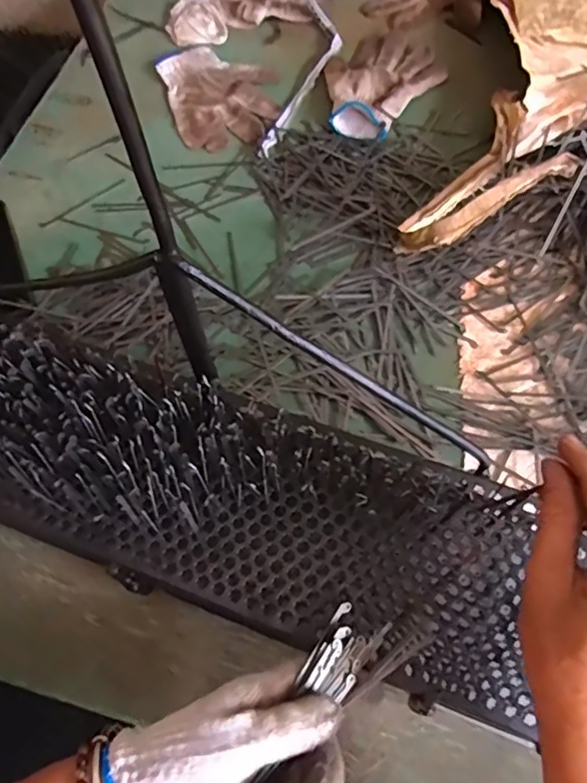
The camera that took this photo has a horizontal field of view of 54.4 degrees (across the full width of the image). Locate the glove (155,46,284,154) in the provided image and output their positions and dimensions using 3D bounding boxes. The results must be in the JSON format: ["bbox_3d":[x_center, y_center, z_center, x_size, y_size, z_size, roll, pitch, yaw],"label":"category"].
[{"bbox_3d":[-0.087,-0.371,0.710,0.136,0.013,0.180,-17,64,-7],"label":"glove"}]

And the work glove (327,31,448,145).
[{"bbox_3d":[0.102,-0.383,0.698,0.121,0.025,0.186,36,69,18],"label":"work glove"}]

